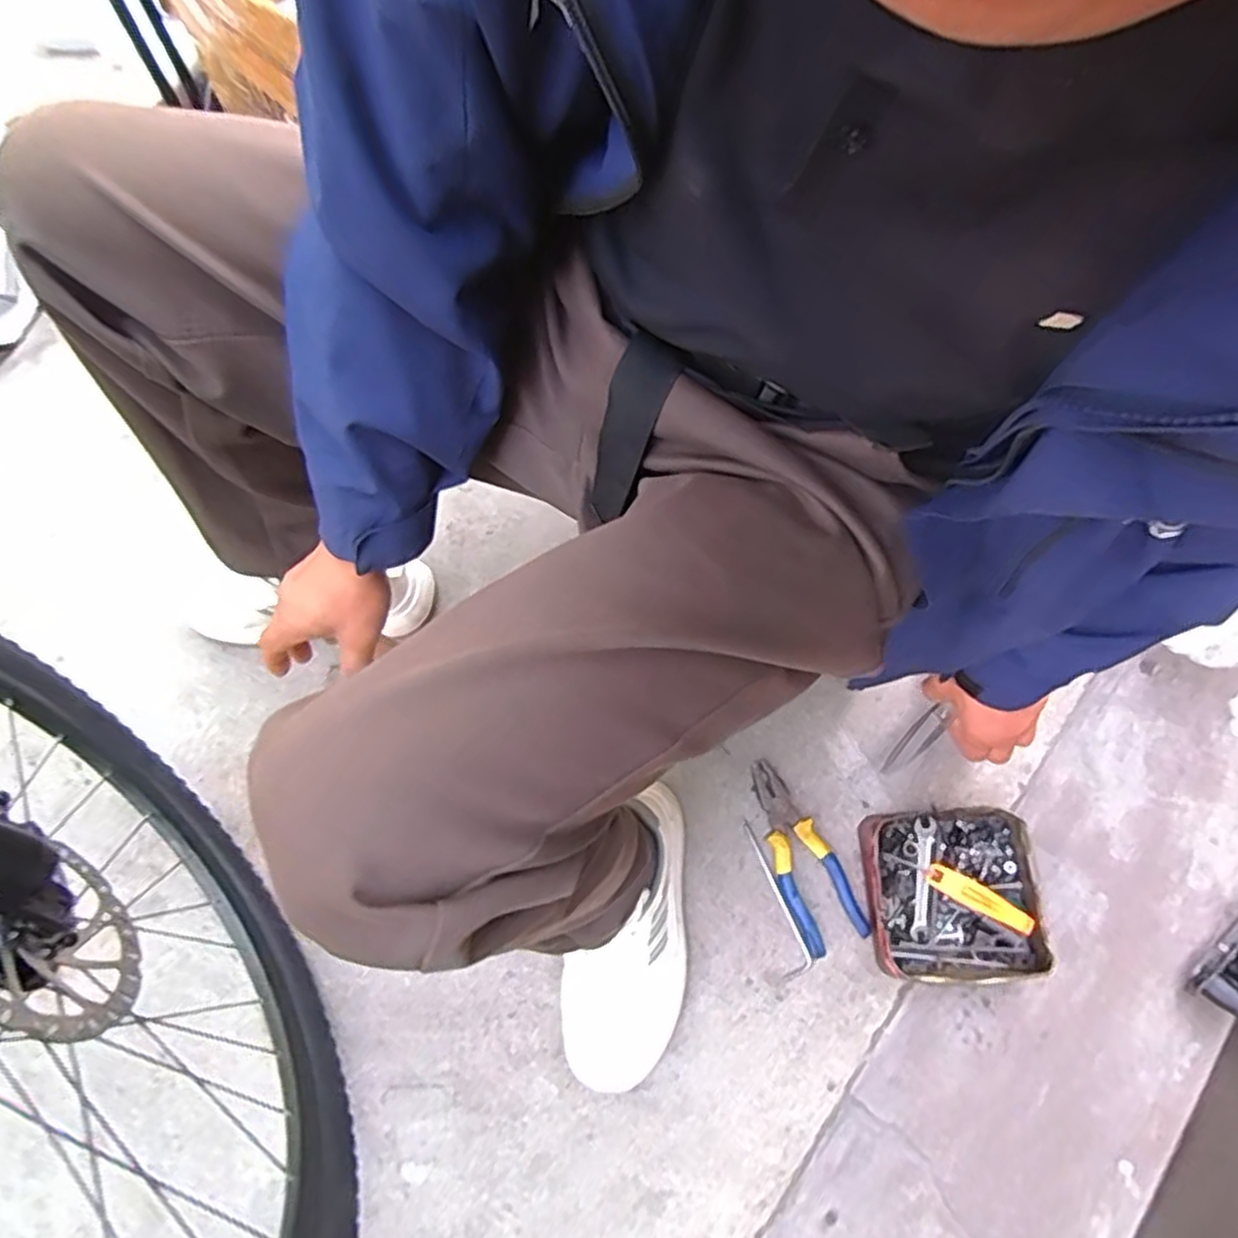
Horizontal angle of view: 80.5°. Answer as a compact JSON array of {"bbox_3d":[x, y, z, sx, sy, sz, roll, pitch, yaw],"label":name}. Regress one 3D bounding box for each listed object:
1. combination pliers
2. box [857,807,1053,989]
[{"bbox_3d":[0.188,0.244,0.767,0.067,0.021,0.191,-20,71,-6],"label":"combination pliers"},{"bbox_3d":[0.332,0.280,0.741,0.165,0.046,0.163,-4,70,0],"label":"box"}]

